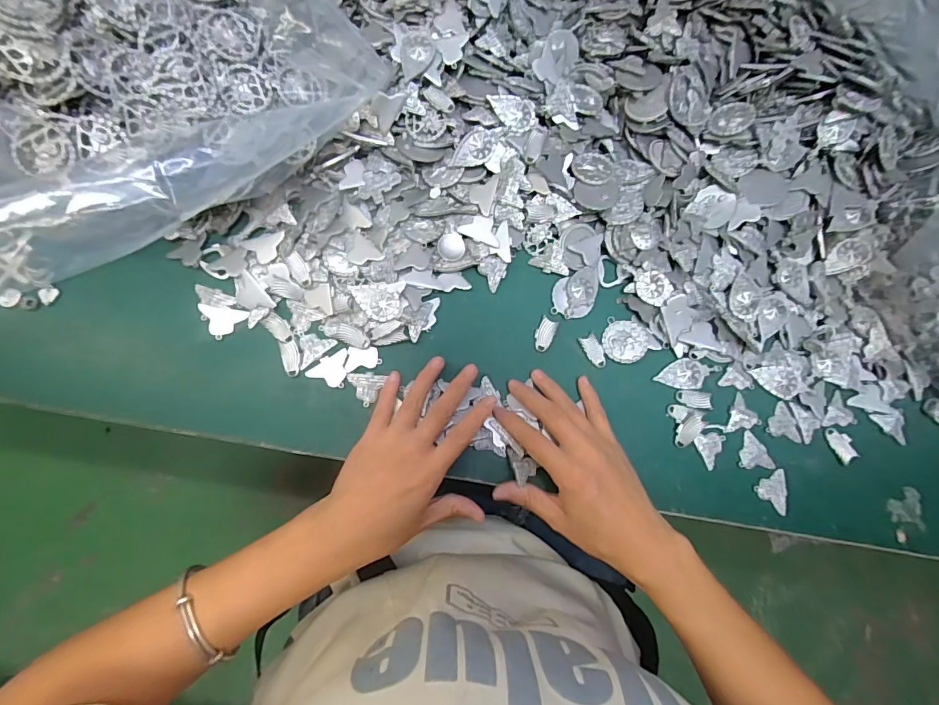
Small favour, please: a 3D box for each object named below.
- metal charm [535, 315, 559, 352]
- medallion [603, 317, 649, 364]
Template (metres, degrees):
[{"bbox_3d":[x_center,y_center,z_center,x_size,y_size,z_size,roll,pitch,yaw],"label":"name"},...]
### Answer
[{"bbox_3d":[0.064,-0.015,0.386,0.015,0.004,0.030,28,83,0],"label":"metal charm"},{"bbox_3d":[0.134,-0.011,0.389,0.037,0.004,0.039,0,84,-4],"label":"medallion"}]

